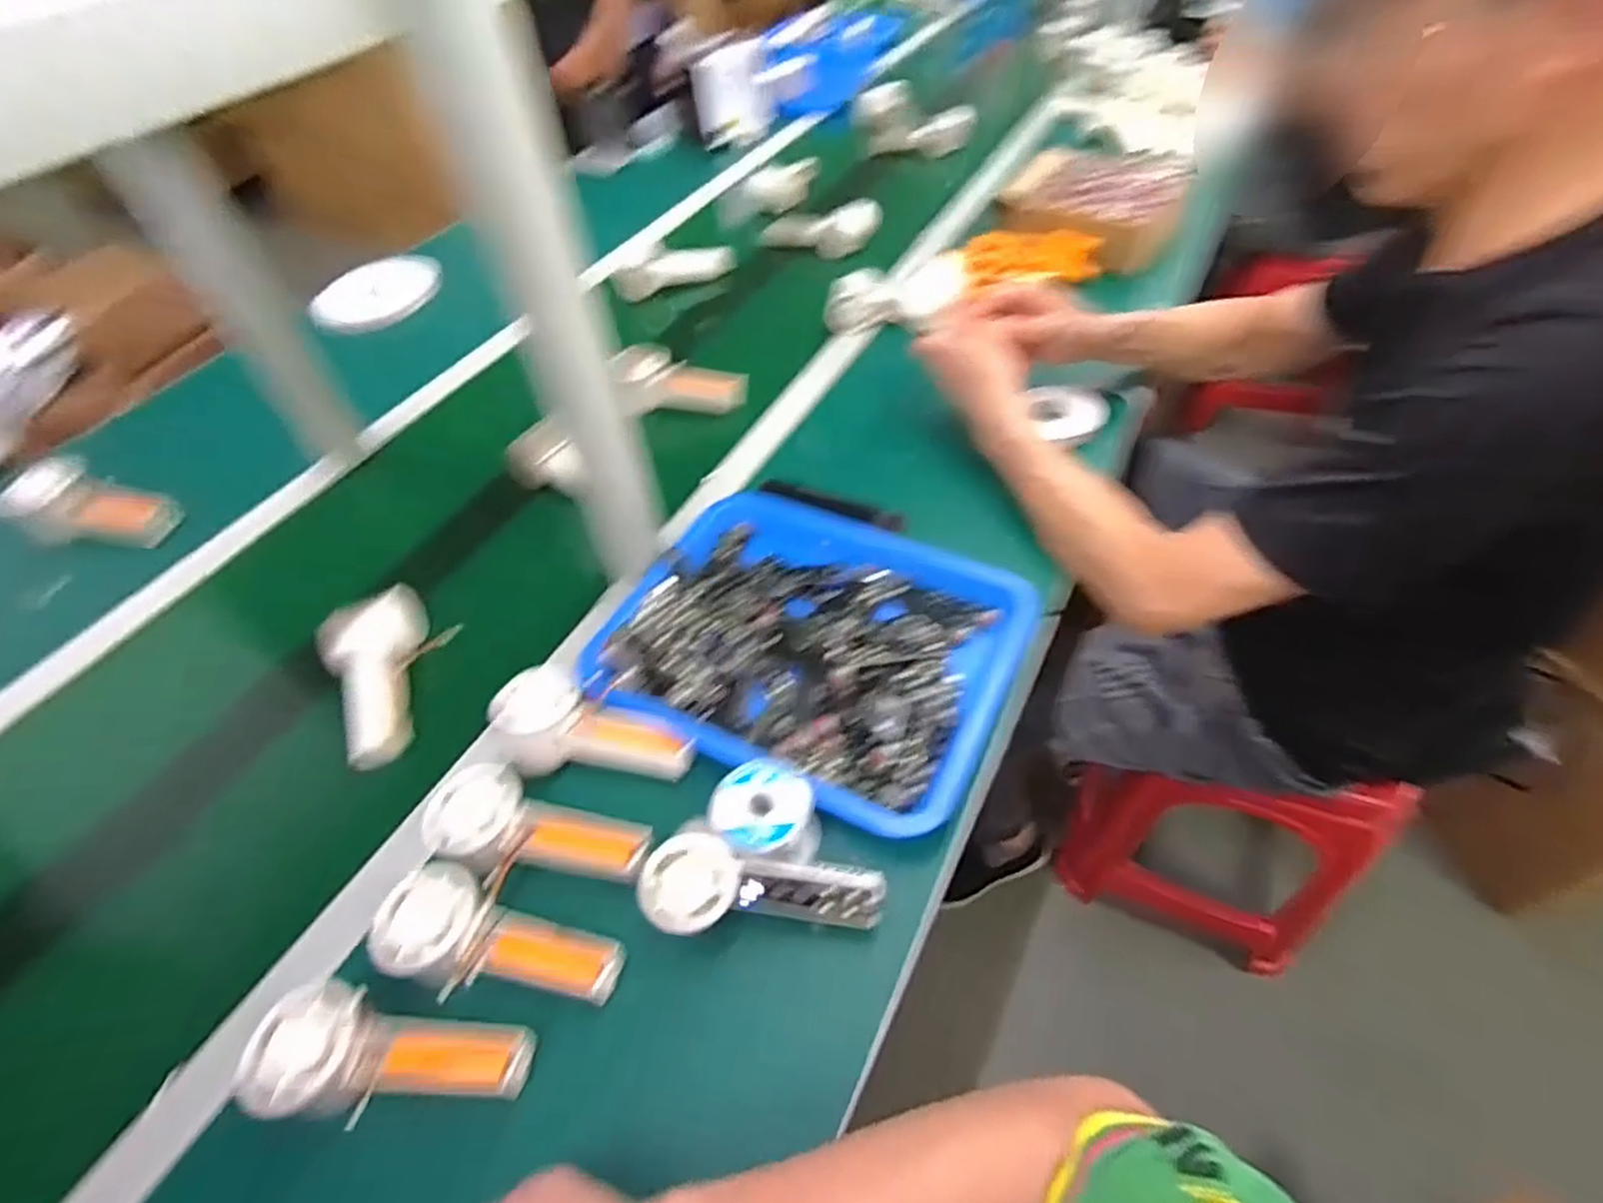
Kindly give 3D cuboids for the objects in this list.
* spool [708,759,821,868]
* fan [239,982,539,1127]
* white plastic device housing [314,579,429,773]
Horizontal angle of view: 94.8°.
[{"bbox_3d":[-0.026,0.149,0.512,0.065,0.057,0.065,-2,50,2],"label":"spool"},{"bbox_3d":[-0.243,0.268,0.438,0.156,0.033,0.064,11,50,-10],"label":"fan"},{"bbox_3d":[-0.372,0.067,0.639,0.071,0.050,0.152,-10,68,-4],"label":"white plastic device housing"}]

